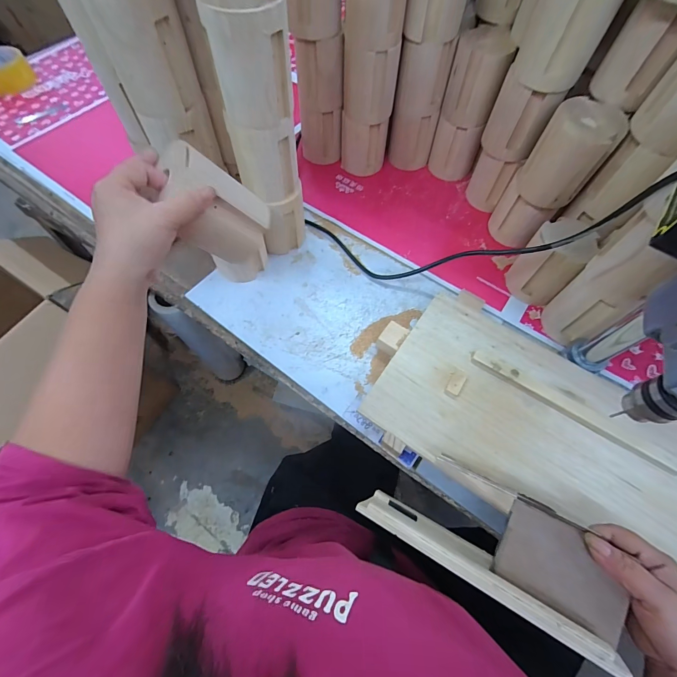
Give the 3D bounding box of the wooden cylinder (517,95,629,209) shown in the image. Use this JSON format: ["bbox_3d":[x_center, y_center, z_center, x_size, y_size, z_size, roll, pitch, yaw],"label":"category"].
[{"bbox_3d":[0.291,-0.233,0.429,0.077,0.110,0.071,0,64,0],"label":"wooden cylinder"}]

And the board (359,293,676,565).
[{"bbox_3d":[0.248,0.099,0.391,0.378,0.022,0.229,31,69,15],"label":"board"}]

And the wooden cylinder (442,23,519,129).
[{"bbox_3d":[0.206,-0.386,0.499,0.074,0.097,0.068,22,66,10],"label":"wooden cylinder"}]

